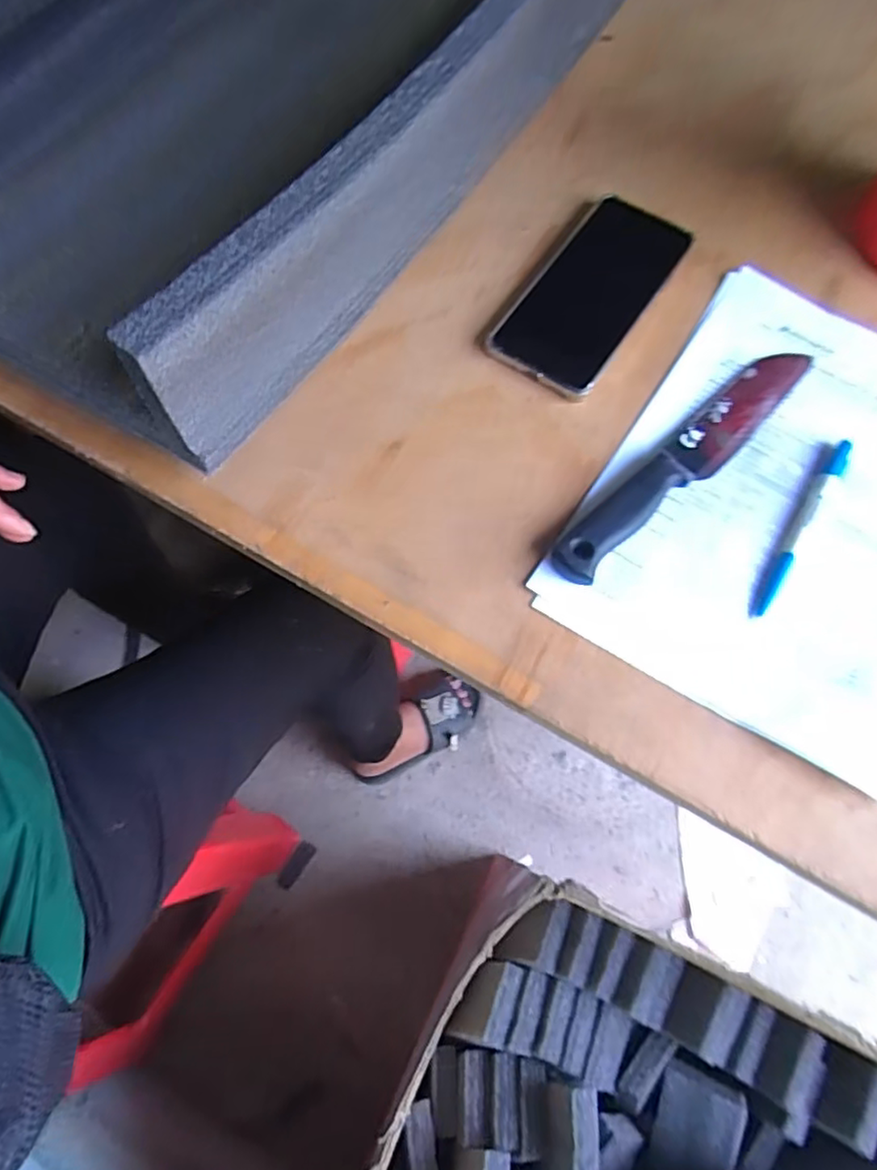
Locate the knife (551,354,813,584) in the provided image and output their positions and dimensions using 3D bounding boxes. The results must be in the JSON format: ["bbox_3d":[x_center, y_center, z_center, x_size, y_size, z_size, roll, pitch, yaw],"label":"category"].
[{"bbox_3d":[0.157,-0.081,0.391,0.232,0.017,0.034,-42,74,-15],"label":"knife"}]

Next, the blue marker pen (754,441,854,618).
[{"bbox_3d":[0.218,-0.036,0.377,0.012,0.008,0.132,34,72,12],"label":"blue marker pen"}]

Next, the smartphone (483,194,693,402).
[{"bbox_3d":[0.107,-0.206,0.438,0.079,0.017,0.168,32,72,11],"label":"smartphone"}]

